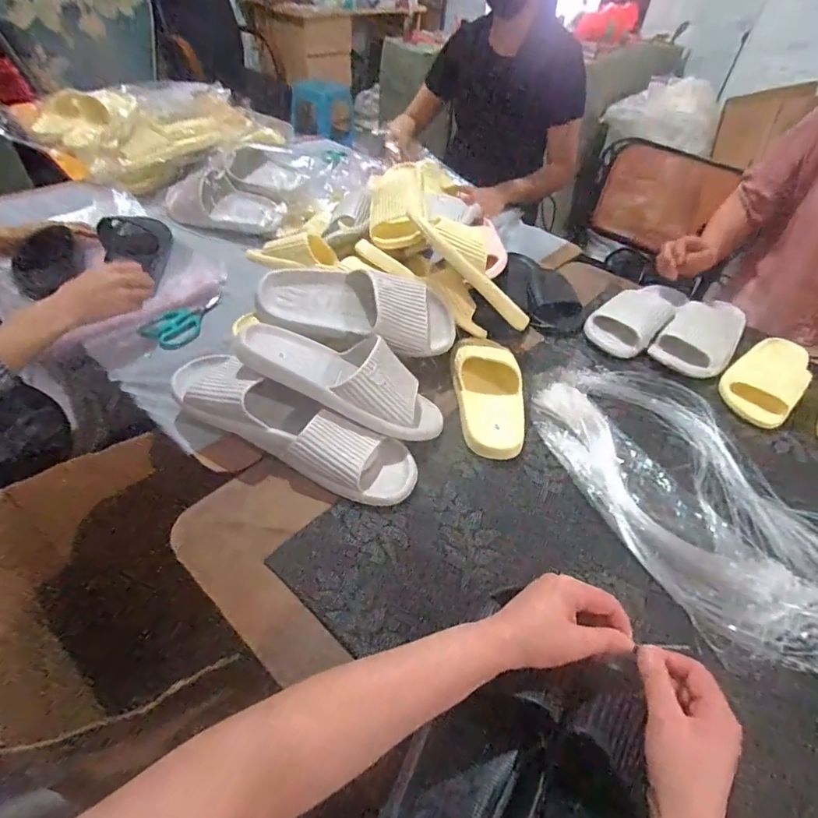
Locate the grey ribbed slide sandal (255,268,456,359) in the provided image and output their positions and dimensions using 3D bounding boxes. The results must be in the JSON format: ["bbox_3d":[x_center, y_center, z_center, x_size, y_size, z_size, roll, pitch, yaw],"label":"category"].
[{"bbox_3d":[-0.068,-0.142,0.696,0.280,0.085,0.123,2,70,-10],"label":"grey ribbed slide sandal"}]

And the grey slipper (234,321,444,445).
[{"bbox_3d":[-0.076,-0.047,0.637,0.282,0.077,0.115,24,46,-6],"label":"grey slipper"}]

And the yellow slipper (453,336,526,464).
[{"bbox_3d":[0.118,-0.038,0.726,0.106,0.069,0.226,6,45,1],"label":"yellow slipper"}]

